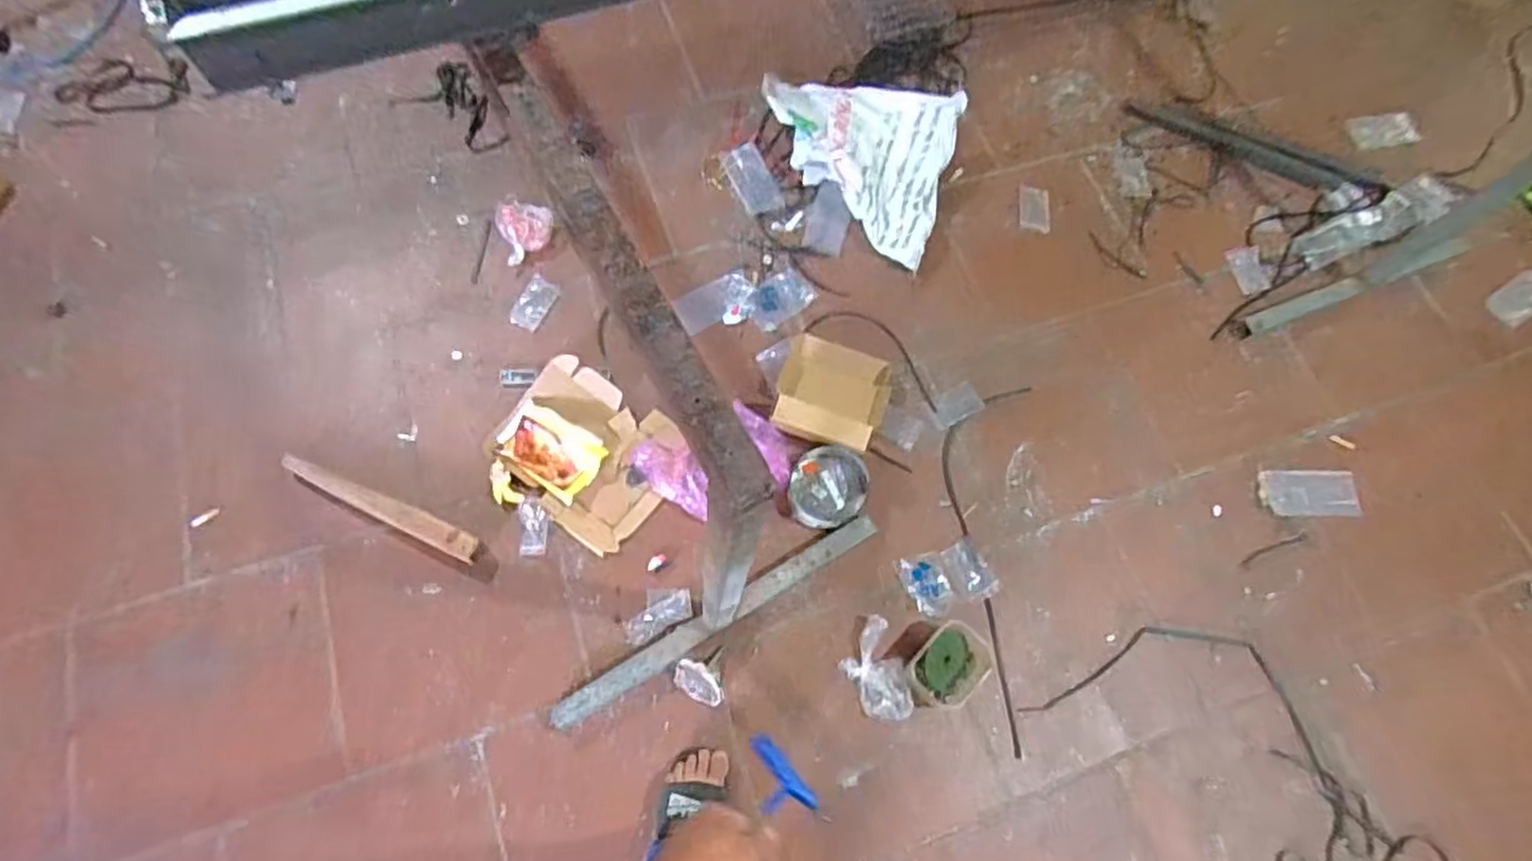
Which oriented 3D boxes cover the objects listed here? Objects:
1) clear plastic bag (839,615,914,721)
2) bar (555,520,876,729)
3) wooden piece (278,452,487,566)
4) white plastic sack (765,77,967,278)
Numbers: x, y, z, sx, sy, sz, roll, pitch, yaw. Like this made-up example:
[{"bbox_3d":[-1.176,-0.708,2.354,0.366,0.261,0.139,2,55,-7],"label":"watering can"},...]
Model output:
[{"bbox_3d":[0.191,0.420,1.272,0.099,0.029,0.169,-17,71,-10],"label":"clear plastic bag"},{"bbox_3d":[-0.077,0.326,1.288,0.636,0.033,0.054,-29,74,-14],"label":"bar"},{"bbox_3d":[-0.699,0.130,1.312,0.420,0.049,0.052,25,69,6],"label":"wooden piece"},{"bbox_3d":[0.177,-0.607,1.630,0.450,0.136,0.384,17,69,3],"label":"white plastic sack"}]

